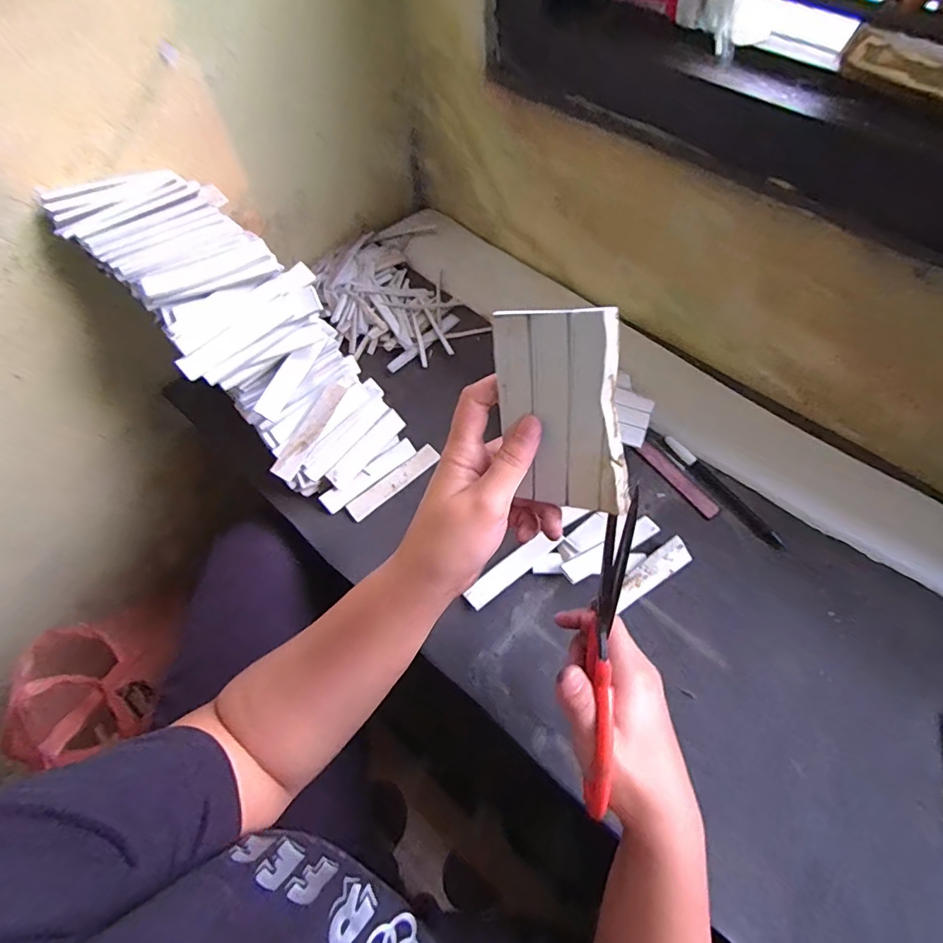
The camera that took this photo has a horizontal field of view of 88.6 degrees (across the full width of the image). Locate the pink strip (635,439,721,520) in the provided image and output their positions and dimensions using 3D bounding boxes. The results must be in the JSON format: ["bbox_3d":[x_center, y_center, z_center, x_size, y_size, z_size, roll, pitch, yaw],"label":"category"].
[{"bbox_3d":[0.217,0.007,0.505,0.018,0.007,0.100,-35,66,-15],"label":"pink strip"}]

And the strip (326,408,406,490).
[{"bbox_3d":[-0.107,-0.023,0.494,0.023,0.004,0.095,46,76,-16],"label":"strip"}]

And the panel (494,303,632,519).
[{"bbox_3d":[0.047,-0.029,0.256,0.064,0.108,0.009,0,26,27],"label":"panel"}]

